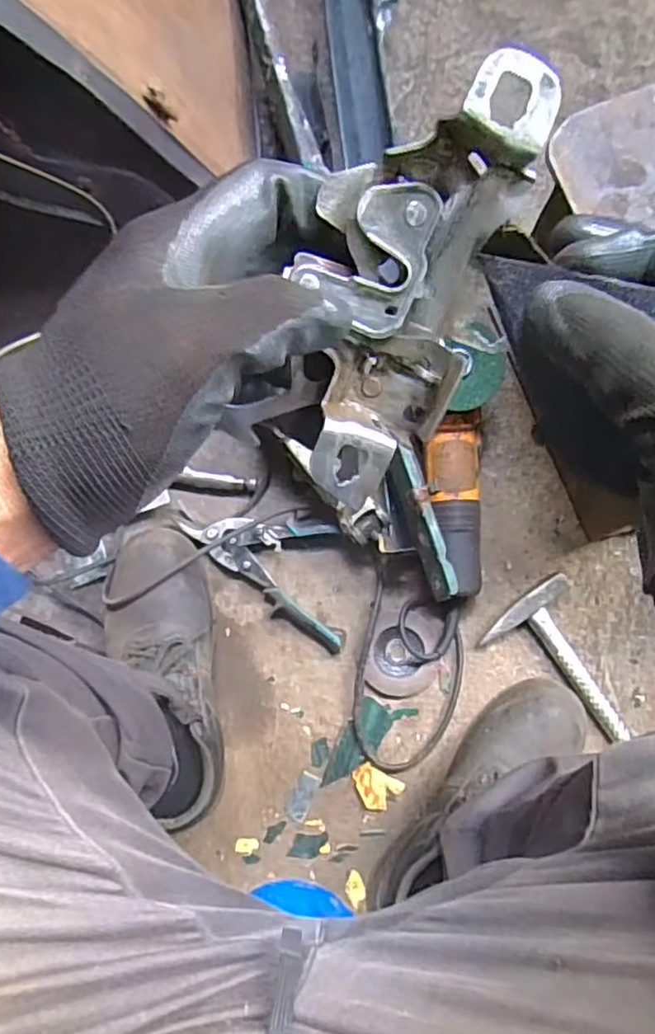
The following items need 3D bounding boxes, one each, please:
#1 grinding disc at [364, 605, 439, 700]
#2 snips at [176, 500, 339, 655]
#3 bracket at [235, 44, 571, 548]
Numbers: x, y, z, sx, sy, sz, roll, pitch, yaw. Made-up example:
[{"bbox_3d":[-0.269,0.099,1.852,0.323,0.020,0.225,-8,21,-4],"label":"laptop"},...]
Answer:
[{"bbox_3d":[0.085,0.151,0.711,0.087,0.018,0.096,9,83,2],"label":"grinding disc"},{"bbox_3d":[-0.076,0.065,0.720,0.196,0.031,0.134,9,83,2],"label":"snips"},{"bbox_3d":[0.023,-0.080,0.239,0.070,0.043,0.156,24,109,4],"label":"bracket"}]

